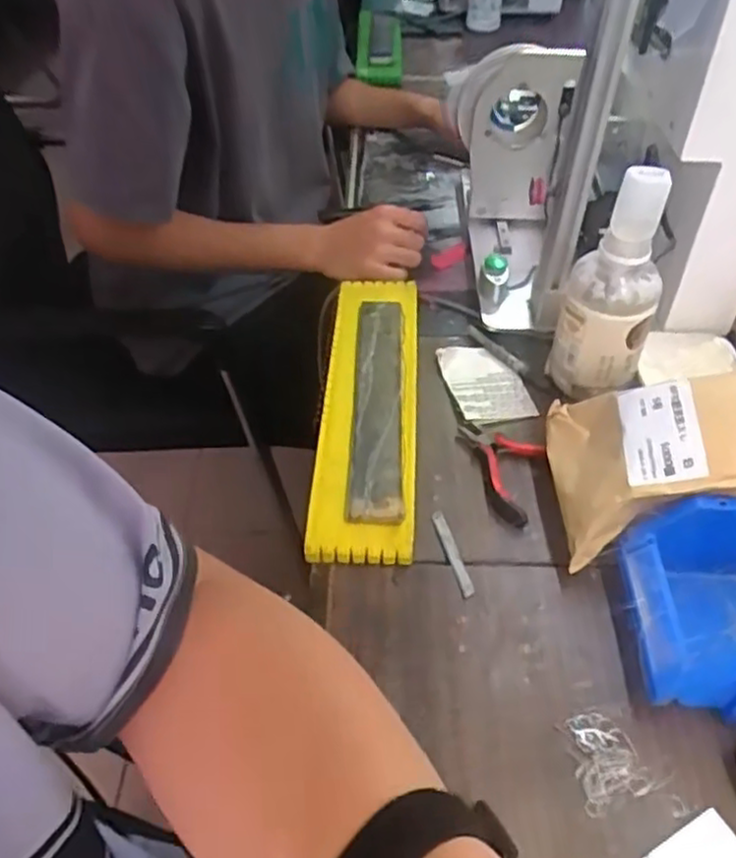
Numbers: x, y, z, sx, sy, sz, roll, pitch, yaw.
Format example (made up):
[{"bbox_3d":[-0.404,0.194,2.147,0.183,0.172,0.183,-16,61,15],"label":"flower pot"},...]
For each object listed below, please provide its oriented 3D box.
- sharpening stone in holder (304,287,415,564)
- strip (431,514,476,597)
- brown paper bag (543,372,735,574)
[{"bbox_3d":[0.002,-0.026,0.645,0.080,0.026,0.344,2,46,2],"label":"sharpening stone in holder"},{"bbox_3d":[0.063,0.091,0.535,0.011,0.006,0.081,-9,46,-8],"label":"strip"},{"bbox_3d":[0.242,0.014,0.500,0.232,0.062,0.125,-12,41,23],"label":"brown paper bag"}]

